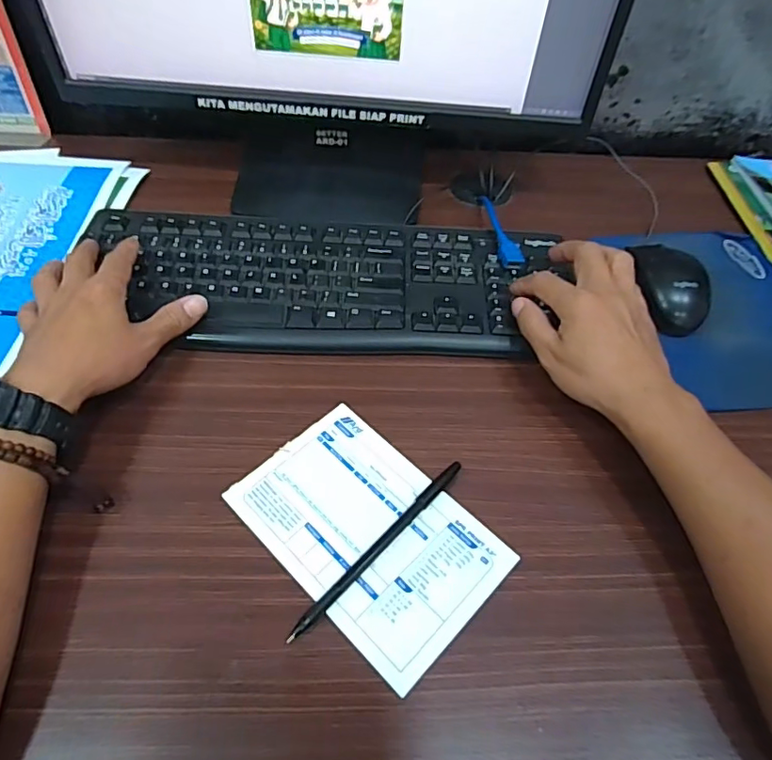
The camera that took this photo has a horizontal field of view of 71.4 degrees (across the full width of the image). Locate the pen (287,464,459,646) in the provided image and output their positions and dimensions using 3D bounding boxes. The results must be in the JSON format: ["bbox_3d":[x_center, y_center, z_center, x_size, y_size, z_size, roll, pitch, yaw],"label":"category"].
[{"bbox_3d":[-0.003,0.102,0.333,0.009,0.007,0.148,37,60,22],"label":"pen"}]

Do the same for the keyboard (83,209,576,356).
[{"bbox_3d":[-0.057,-0.086,0.467,0.390,0.026,0.154,6,53,0],"label":"keyboard"}]

